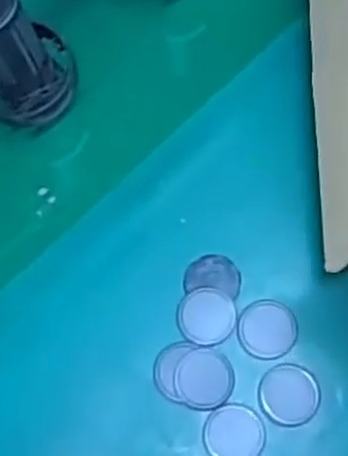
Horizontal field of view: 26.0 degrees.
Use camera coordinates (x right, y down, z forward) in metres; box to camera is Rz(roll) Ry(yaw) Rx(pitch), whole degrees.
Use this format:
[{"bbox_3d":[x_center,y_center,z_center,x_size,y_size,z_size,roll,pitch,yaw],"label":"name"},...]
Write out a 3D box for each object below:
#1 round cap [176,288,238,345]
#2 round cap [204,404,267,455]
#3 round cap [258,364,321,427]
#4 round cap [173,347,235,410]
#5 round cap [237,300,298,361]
[{"bbox_3d":[0.030,0.078,0.670,0.052,0.004,0.052,-1,71,2],"label":"round cap"},{"bbox_3d":[0.052,0.177,0.640,0.051,0.004,0.051,-1,71,2],"label":"round cap"},{"bbox_3d":[0.100,0.144,0.651,0.051,0.004,0.051,-1,71,2],"label":"round cap"},{"bbox_3d":[0.027,0.130,0.653,0.050,0.004,0.051,-1,71,2],"label":"round cap"},{"bbox_3d":[0.083,0.090,0.667,0.051,0.004,0.053,-1,71,2],"label":"round cap"}]

